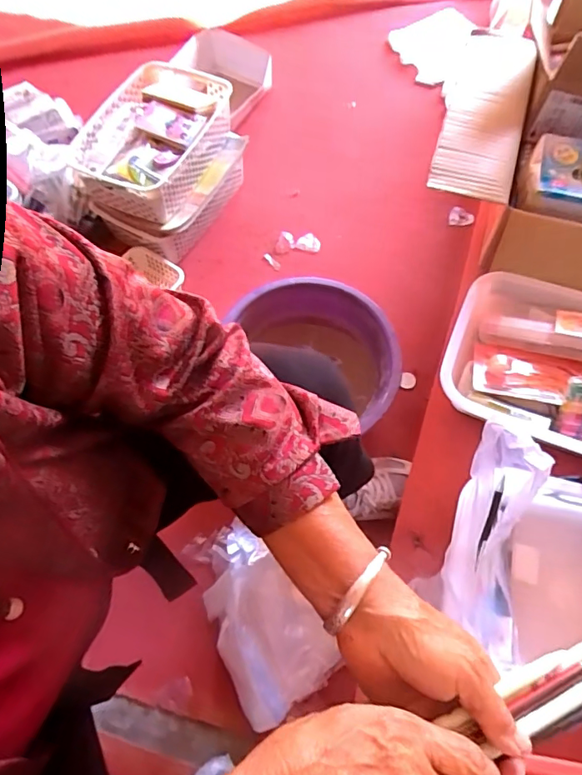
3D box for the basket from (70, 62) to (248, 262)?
[{"bbox_3d":[-0.242,-0.435,0.944,0.245,0.188,0.281,26,70,12],"label":"basket"}]

